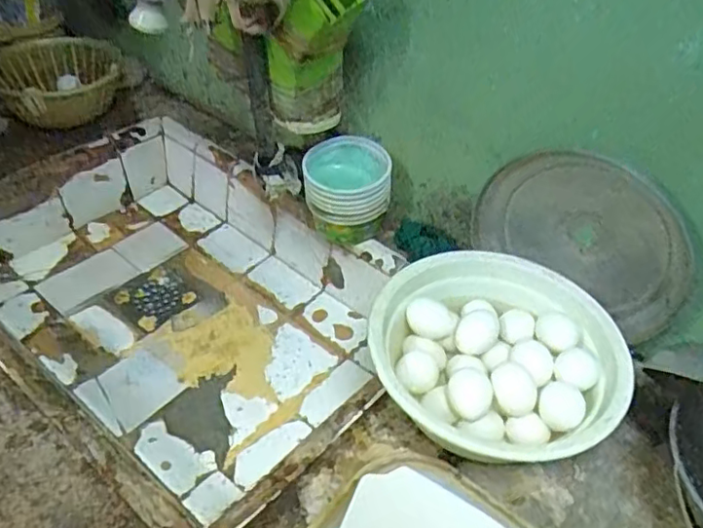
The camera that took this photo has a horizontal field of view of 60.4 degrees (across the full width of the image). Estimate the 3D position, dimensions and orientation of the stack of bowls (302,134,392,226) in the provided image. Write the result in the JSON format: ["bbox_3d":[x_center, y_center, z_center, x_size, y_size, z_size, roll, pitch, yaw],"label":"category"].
[{"bbox_3d":[-0.007,-0.113,0.809,0.117,0.073,0.093,-1,43,-6],"label":"stack of bowls"}]

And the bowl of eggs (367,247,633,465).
[{"bbox_3d":[0.154,0.098,0.648,0.244,0.095,0.227,3,43,-3],"label":"bowl of eggs"}]

